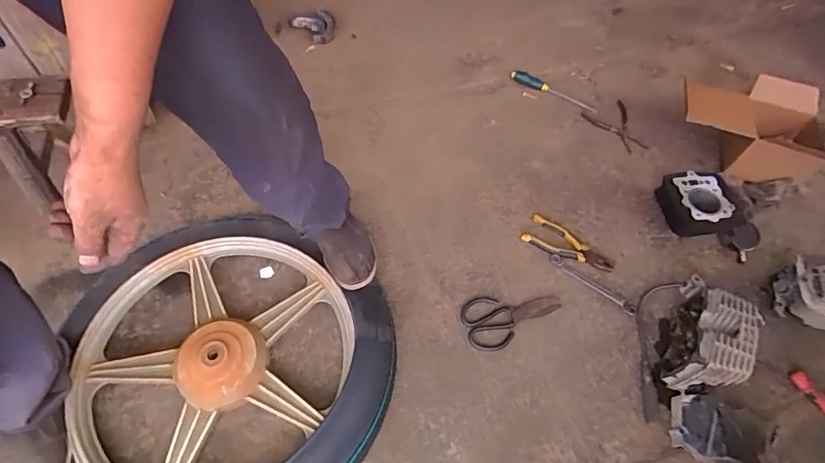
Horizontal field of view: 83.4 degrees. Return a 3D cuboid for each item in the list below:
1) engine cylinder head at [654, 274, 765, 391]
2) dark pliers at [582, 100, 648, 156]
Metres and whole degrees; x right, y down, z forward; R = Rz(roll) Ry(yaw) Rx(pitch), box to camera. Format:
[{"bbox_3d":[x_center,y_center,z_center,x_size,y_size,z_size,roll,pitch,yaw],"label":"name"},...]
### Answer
[{"bbox_3d":[0.521,0.194,0.831,0.102,0.151,0.183,26,60,15],"label":"engine cylinder head"},{"bbox_3d":[0.531,-0.267,1.191,0.132,0.012,0.171,-20,60,-13],"label":"dark pliers"}]

